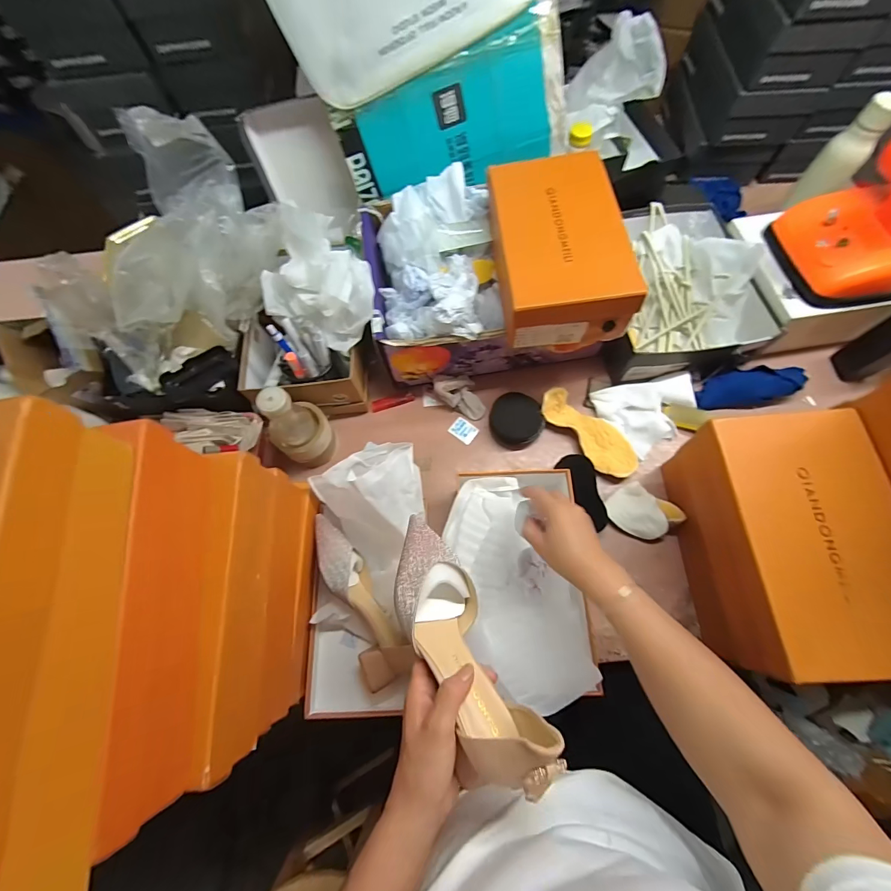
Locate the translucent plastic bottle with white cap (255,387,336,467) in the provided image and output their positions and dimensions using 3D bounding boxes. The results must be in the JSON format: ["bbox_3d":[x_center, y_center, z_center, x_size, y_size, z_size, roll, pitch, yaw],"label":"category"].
[{"bbox_3d":[-0.228,-0.025,0.616,0.065,0.204,0.082,40,76,15],"label":"translucent plastic bottle with white cap"}]

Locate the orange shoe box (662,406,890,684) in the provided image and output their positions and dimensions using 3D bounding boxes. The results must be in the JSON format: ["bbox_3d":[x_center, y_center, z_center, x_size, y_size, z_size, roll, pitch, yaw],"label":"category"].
[{"bbox_3d":[0.425,0.123,0.507,0.168,0.184,0.276,-3,70,1],"label":"orange shoe box"}]

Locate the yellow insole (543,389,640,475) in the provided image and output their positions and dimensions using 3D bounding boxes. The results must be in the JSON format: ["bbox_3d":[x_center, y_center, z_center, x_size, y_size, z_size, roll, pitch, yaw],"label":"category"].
[{"bbox_3d":[0.240,-0.022,0.657,0.078,0.036,0.186,-41,73,-12],"label":"yellow insole"}]

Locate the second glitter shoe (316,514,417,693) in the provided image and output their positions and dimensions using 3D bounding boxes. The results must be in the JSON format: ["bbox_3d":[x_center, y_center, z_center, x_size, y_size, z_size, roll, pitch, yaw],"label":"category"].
[{"bbox_3d":[-0.121,0.213,0.564,0.064,0.076,0.240,-25,71,-7],"label":"second glitter shoe"}]

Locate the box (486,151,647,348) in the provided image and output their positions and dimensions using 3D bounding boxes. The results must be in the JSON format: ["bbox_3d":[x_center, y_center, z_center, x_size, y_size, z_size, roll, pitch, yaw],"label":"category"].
[{"bbox_3d":[0.163,-0.297,0.586,0.176,0.082,0.288,-3,70,1],"label":"box"}]

